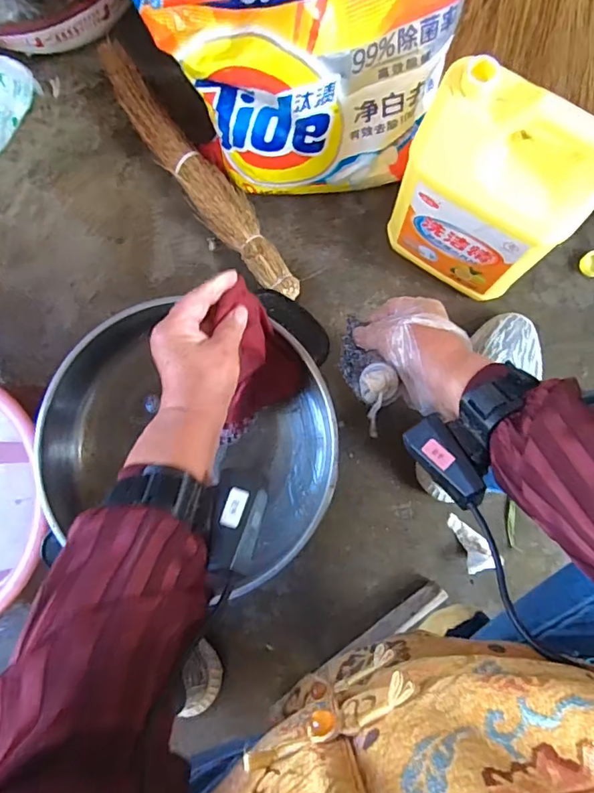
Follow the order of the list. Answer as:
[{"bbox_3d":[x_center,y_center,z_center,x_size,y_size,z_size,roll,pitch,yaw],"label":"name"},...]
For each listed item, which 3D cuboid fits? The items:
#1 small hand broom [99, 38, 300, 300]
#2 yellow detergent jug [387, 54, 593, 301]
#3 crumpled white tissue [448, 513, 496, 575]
[{"bbox_3d":[-0.141,-0.306,0.676,0.063,0.062,0.420,-39,83,-1],"label":"small hand broom"},{"bbox_3d":[0.195,-0.206,0.524,0.168,0.231,0.097,35,87,6],"label":"yellow detergent jug"},{"bbox_3d":[0.220,0.185,0.629,0.039,0.012,0.078,-31,62,1],"label":"crumpled white tissue"}]

